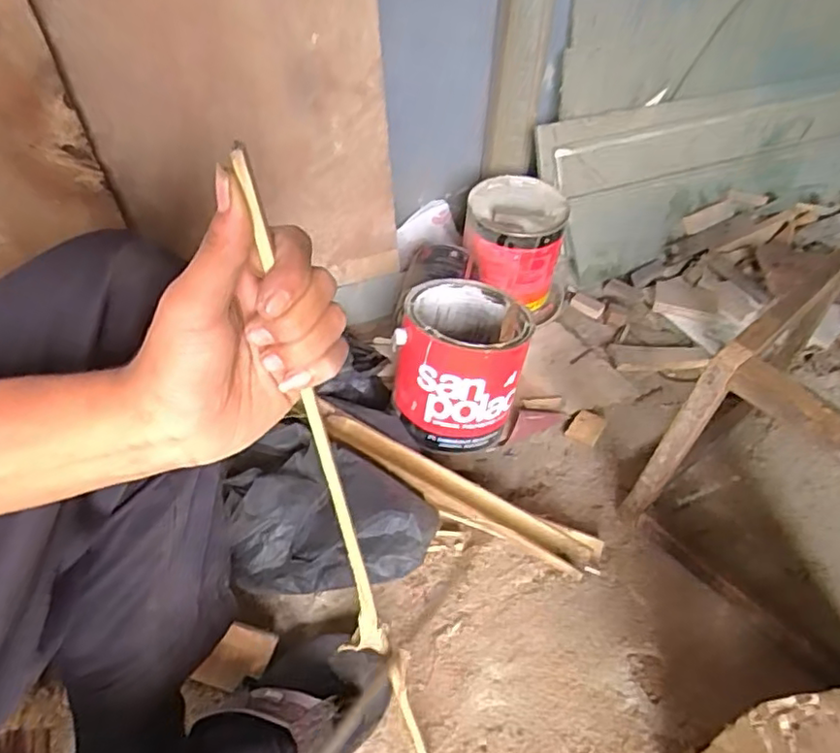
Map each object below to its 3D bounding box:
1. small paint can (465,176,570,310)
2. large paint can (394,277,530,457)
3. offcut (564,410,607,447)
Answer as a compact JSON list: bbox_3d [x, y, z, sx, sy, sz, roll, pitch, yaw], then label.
[{"bbox_3d":[0.145,-0.206,0.982,0.147,0.157,0.148,2,45,-2],"label":"small paint can"},{"bbox_3d":[0.051,-0.019,0.757,0.155,0.185,0.150,-1,34,0],"label":"large paint can"},{"bbox_3d":[0.221,0.068,0.821,0.039,0.008,0.052,29,51,23],"label":"offcut"}]

